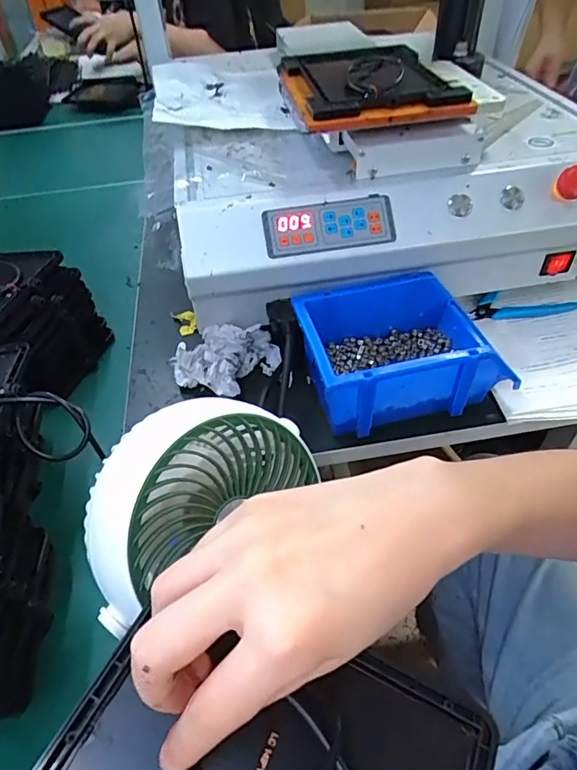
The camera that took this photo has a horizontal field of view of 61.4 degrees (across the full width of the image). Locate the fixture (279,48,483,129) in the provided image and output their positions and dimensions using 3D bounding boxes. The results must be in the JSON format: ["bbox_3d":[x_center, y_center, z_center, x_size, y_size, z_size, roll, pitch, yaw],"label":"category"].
[{"bbox_3d":[0.074,-0.301,0.483,0.144,0.025,0.193,-10,45,-5],"label":"fixture"}]

